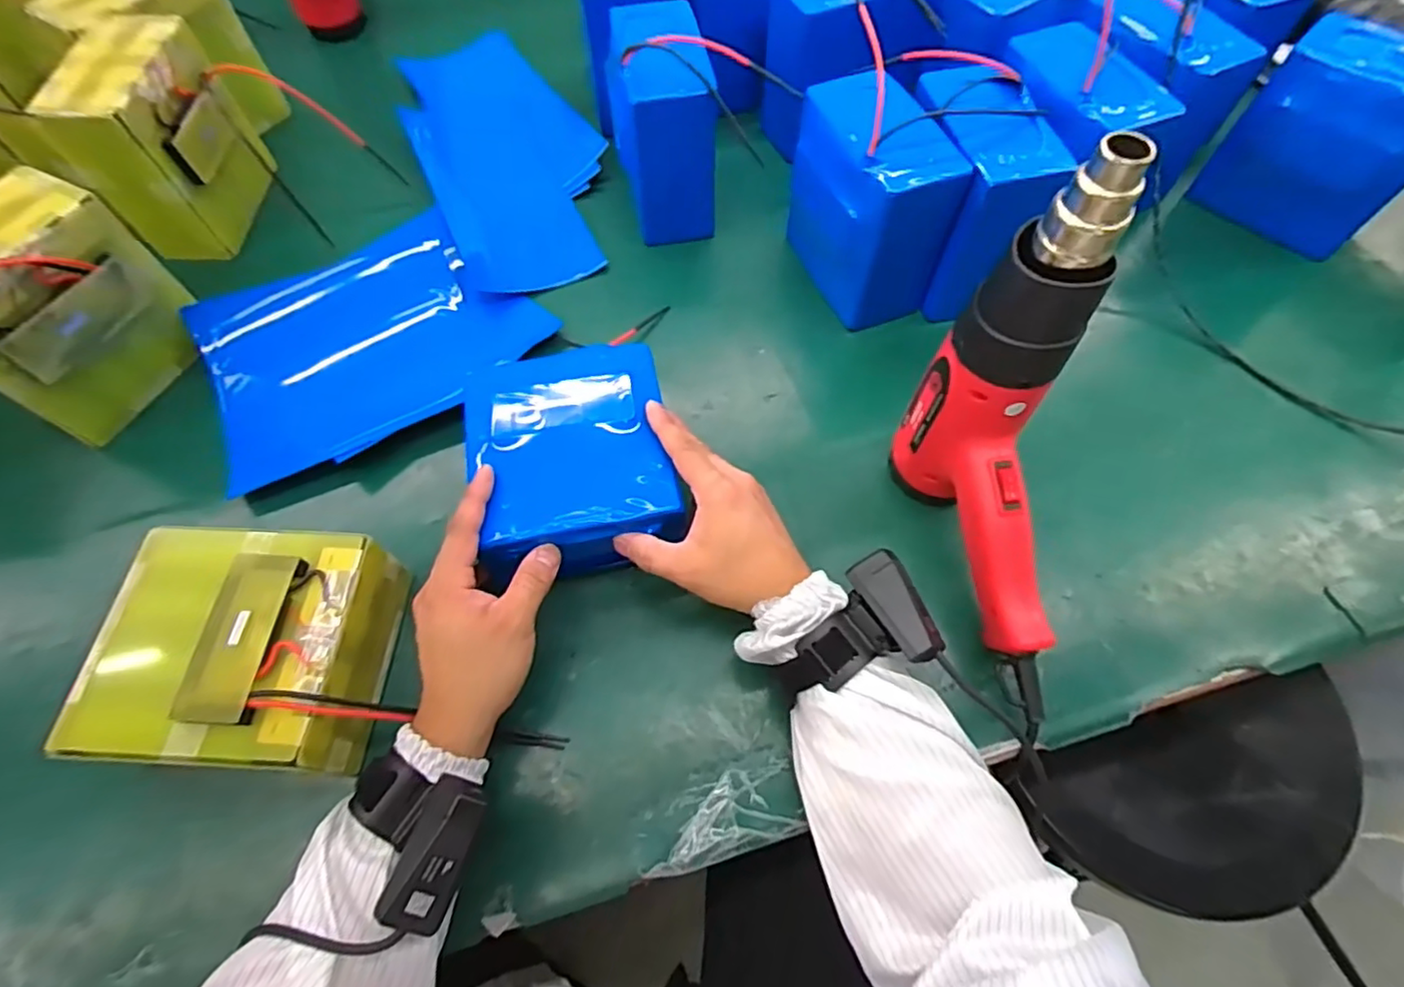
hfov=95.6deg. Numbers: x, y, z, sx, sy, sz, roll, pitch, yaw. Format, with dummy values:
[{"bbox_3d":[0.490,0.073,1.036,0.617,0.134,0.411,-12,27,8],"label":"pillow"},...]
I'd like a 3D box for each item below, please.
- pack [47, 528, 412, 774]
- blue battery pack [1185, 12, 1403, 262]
[{"bbox_3d":[-0.283,0.103,0.405,0.154,0.092,0.143,2,64,1],"label":"pack"},{"bbox_3d":[0.557,-0.316,0.567,0.140,0.144,0.076,36,69,16],"label":"blue battery pack"}]

